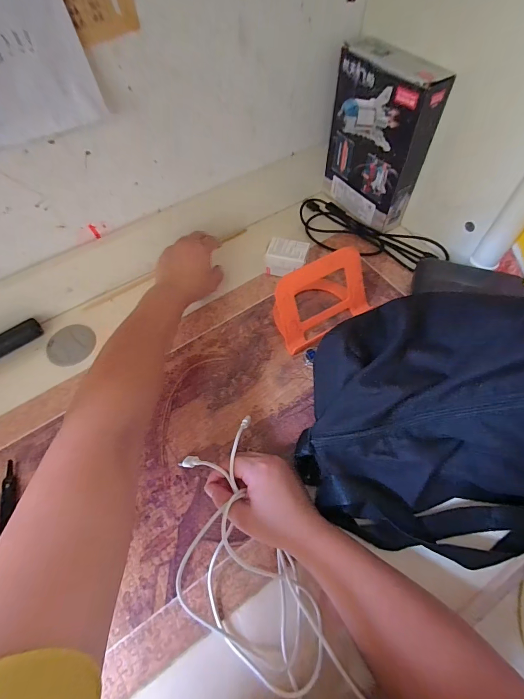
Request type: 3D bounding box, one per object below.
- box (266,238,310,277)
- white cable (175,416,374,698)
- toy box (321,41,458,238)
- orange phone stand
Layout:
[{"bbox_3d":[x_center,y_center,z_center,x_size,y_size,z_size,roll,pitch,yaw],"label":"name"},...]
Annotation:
[{"bbox_3d":[0.038,-0.136,0.513,0.060,0.047,0.042,16,62,12],"label":"box"},{"bbox_3d":[-0.013,0.216,0.321,0.139,0.055,0.265,-27,71,-12],"label":"white cable"},{"bbox_3d":[0.171,-0.307,0.507,0.058,0.213,0.149,-32,64,-14],"label":"toy box"},{"bbox_3d":[0.073,-0.072,0.455,0.139,0.083,0.087,-36,65,-16],"label":"orange phone stand"}]

